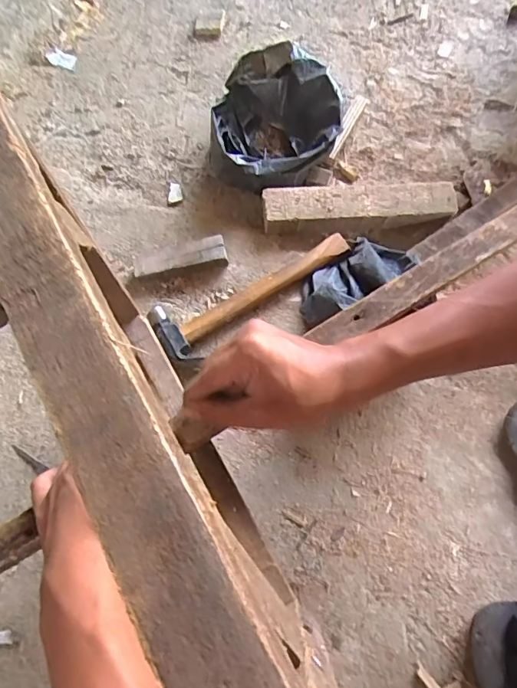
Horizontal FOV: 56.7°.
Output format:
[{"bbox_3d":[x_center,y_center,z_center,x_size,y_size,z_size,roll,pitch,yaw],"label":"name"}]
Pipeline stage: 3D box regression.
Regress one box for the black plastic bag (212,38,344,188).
[{"bbox_3d":[0.026,-0.291,0.634,0.150,0.076,0.204,10,69,7],"label":"black plastic bag"}]

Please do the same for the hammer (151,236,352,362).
[{"bbox_3d":[-0.009,-0.065,0.566,0.242,0.028,0.079,-32,71,-10],"label":"hammer"}]

